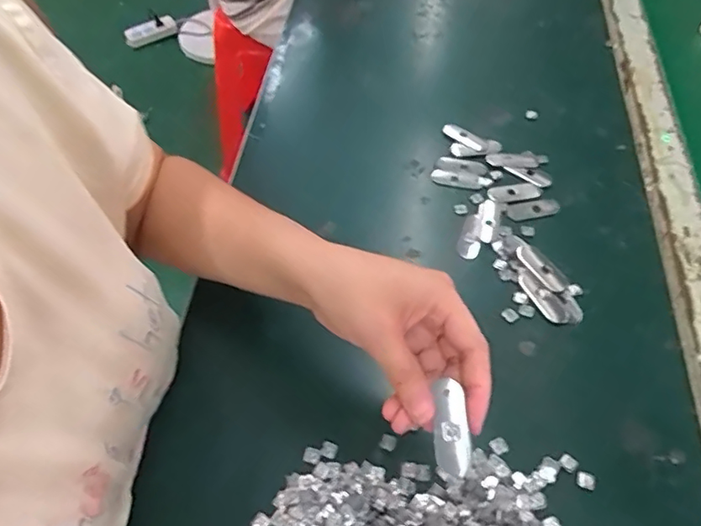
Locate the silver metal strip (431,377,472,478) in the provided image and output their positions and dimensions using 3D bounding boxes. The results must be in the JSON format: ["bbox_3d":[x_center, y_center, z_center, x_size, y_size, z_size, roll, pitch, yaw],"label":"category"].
[{"bbox_3d":[0.052,0.086,0.279,0.017,0.009,0.048,-2,56,0],"label":"silver metal strip"}]

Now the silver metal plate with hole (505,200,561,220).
[{"bbox_3d":[0.174,-0.051,0.513,0.051,0.005,0.017,-8,56,-5],"label":"silver metal plate with hole"}]

